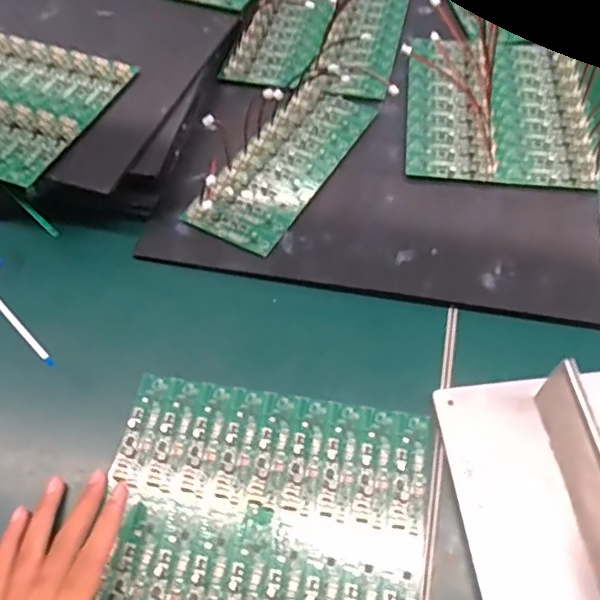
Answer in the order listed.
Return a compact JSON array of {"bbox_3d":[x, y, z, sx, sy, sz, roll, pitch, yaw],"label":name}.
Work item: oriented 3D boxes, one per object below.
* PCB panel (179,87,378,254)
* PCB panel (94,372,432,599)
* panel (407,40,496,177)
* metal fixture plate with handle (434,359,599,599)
[{"bbox_3d":[-0.010,-0.123,0.521,0.078,0.010,0.198,26,62,17],"label":"PCB panel"},{"bbox_3d":[-0.023,0.134,0.360,0.192,0.006,0.163,7,58,7],"label":"PCB panel"},{"bbox_3d":[0.139,-0.184,0.555,0.071,0.009,0.182,5,58,5],"label":"panel"},{"bbox_3d":[0.169,0.126,0.331,0.140,0.064,0.193,-6,58,-2],"label":"metal fixture plate with handle"}]

